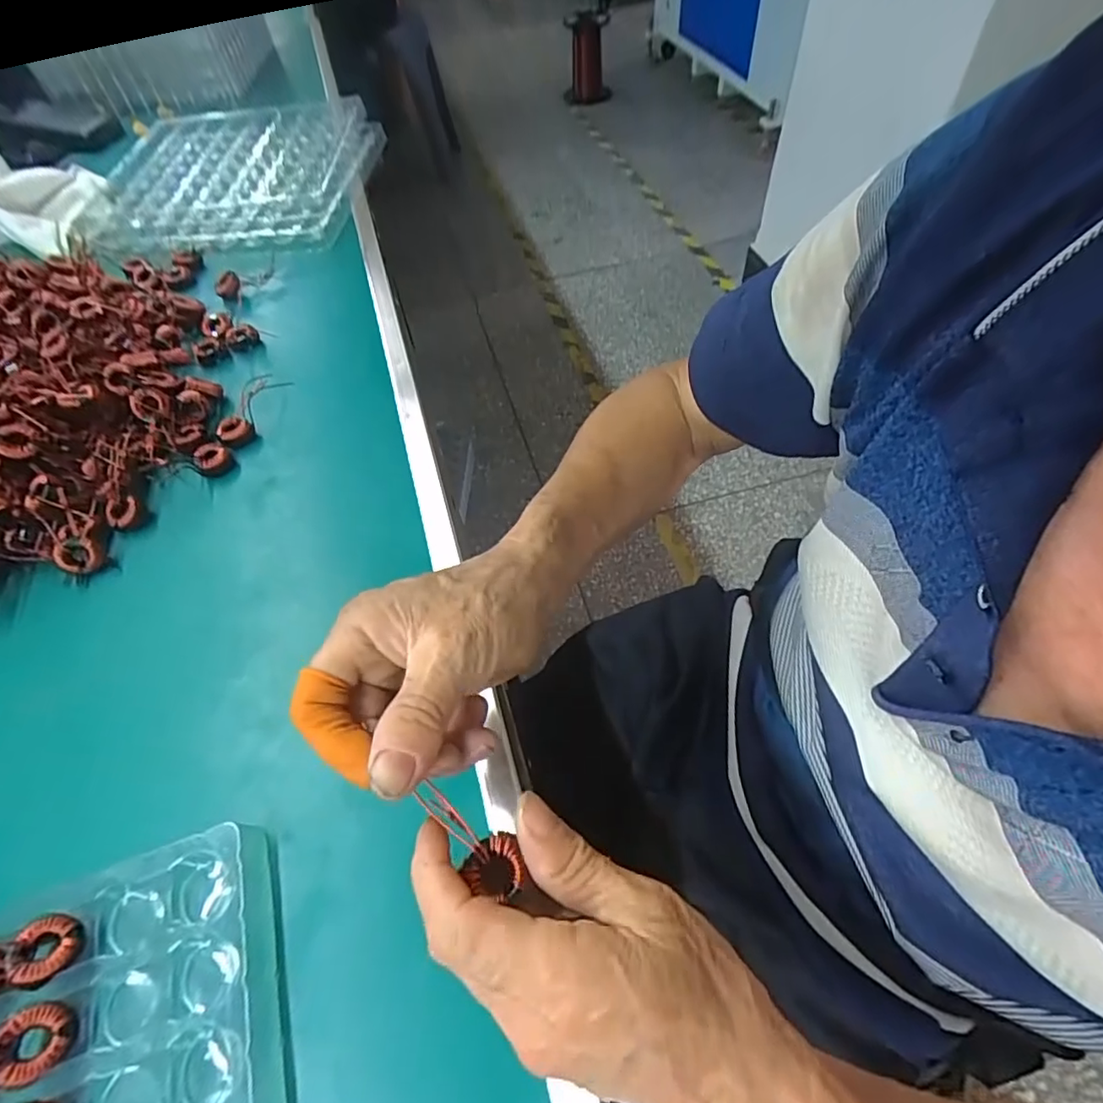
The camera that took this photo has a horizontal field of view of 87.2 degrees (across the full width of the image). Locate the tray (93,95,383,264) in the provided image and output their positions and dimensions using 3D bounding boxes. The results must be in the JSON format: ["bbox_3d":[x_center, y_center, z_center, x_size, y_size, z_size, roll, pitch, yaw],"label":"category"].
[{"bbox_3d":[-0.385,-0.475,0.724,0.314,0.041,0.342,-2,56,4],"label":"tray"}]

